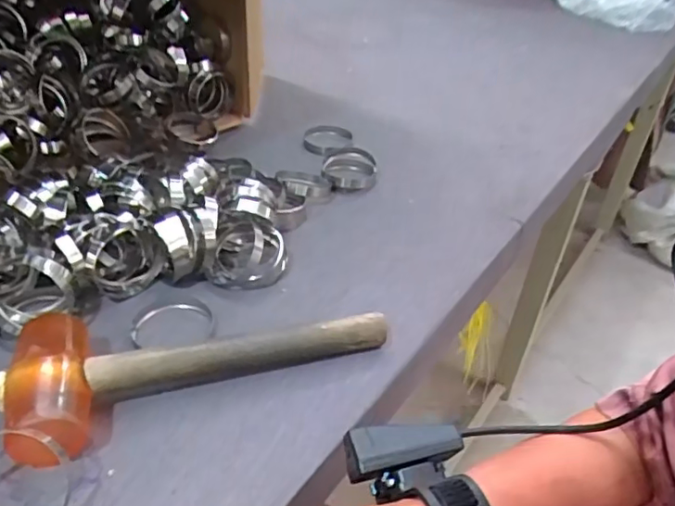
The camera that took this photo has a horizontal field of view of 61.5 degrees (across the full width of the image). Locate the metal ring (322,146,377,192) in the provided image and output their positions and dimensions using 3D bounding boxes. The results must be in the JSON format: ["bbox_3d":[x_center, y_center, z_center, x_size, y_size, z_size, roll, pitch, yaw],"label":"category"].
[{"bbox_3d":[0.016,-0.110,0.745,0.071,0.032,0.077,3,38,-3],"label":"metal ring"}]

